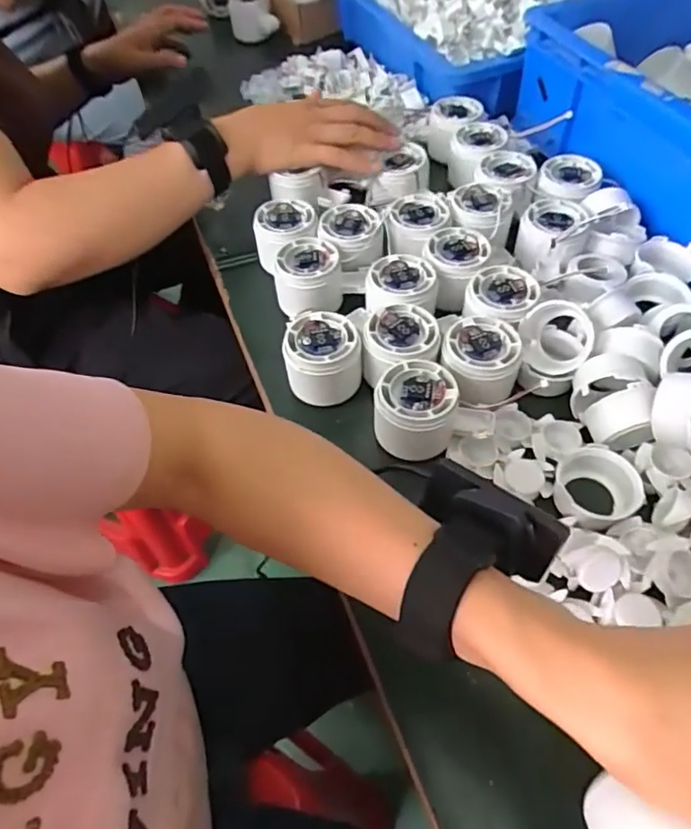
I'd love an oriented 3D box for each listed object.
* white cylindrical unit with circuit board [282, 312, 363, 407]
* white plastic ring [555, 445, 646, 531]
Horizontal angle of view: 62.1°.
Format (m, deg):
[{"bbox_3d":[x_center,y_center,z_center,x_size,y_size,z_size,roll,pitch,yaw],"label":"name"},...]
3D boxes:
[{"bbox_3d":[-0.017,-0.041,0.445,0.056,0.049,0.059,-2,54,3],"label":"white cylindrical unit with circuit board"},{"bbox_3d":[0.169,0.052,0.389,0.052,0.023,0.054,-2,54,3],"label":"white plastic ring"}]

